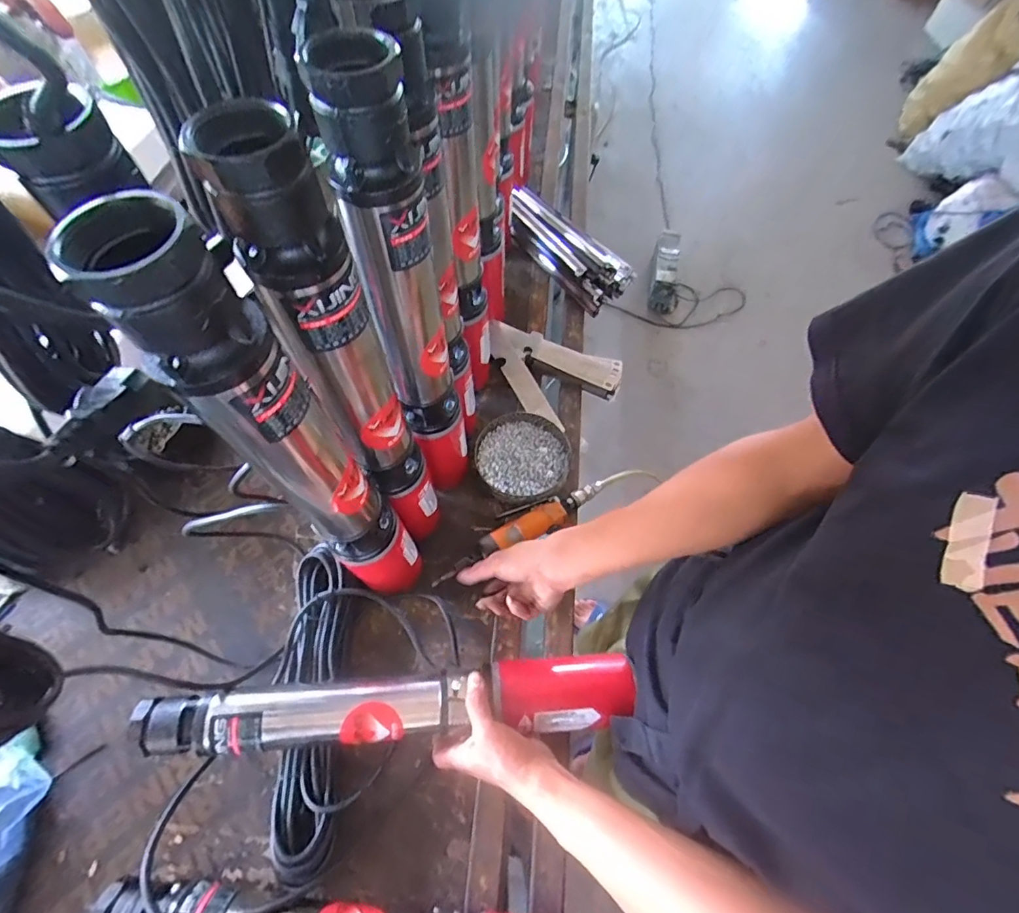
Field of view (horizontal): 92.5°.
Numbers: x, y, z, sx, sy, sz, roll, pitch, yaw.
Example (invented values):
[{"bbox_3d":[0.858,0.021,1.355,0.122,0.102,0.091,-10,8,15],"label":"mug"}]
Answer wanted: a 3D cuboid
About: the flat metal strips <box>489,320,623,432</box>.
[{"bbox_3d":[0.063,-0.126,0.789,0.222,0.037,0.148,15,64,6],"label":"flat metal strips"}]

